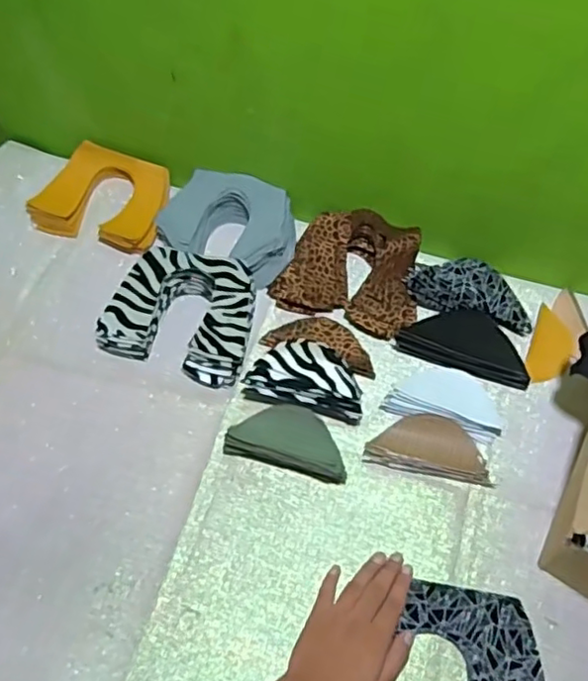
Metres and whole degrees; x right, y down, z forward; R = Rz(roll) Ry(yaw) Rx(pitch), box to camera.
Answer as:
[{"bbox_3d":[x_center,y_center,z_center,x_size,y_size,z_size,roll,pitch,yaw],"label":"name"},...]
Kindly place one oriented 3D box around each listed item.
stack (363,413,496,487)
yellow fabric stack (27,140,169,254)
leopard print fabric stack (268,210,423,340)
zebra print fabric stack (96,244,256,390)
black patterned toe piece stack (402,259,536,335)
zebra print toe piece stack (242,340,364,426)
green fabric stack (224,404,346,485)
[{"bbox_3d":[0.139,0.108,0.650,0.124,0.021,0.059,10,60,4],"label":"stack"},{"bbox_3d":[-0.235,-0.185,0.795,0.160,0.034,0.137,14,60,6],"label":"yellow fabric stack"},{"bbox_3d":[0.067,-0.089,0.733,0.158,0.042,0.139,14,60,6],"label":"leopard print fabric stack"},{"bbox_3d":[-0.119,-0.032,0.710,0.156,0.049,0.142,16,60,7],"label":"zebra print fabric stack"},{"bbox_3d":[0.207,-0.063,0.739,0.144,0.023,0.075,16,60,7],"label":"black patterned toe piece stack"},{"bbox_3d":[0.014,0.043,0.657,0.124,0.063,0.057,18,61,8],"label":"zebra print toe piece stack"},{"bbox_3d":[-0.004,0.100,0.630,0.120,0.055,0.051,16,60,7],"label":"green fabric stack"}]

